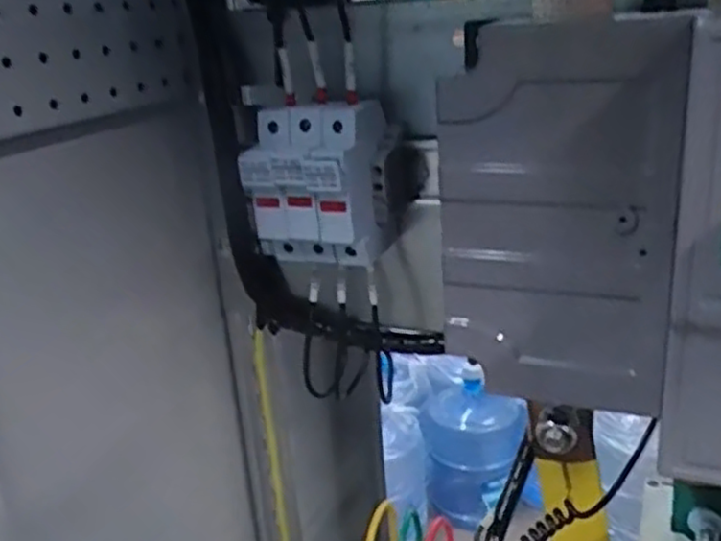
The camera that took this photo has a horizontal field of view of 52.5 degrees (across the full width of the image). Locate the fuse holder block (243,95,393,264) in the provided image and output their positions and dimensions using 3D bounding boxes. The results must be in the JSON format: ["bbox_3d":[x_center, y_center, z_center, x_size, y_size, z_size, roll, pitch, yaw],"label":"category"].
[{"bbox_3d":[-0.020,-0.041,0.360,0.060,0.076,0.052,4,21,20],"label":"fuse holder block"}]

